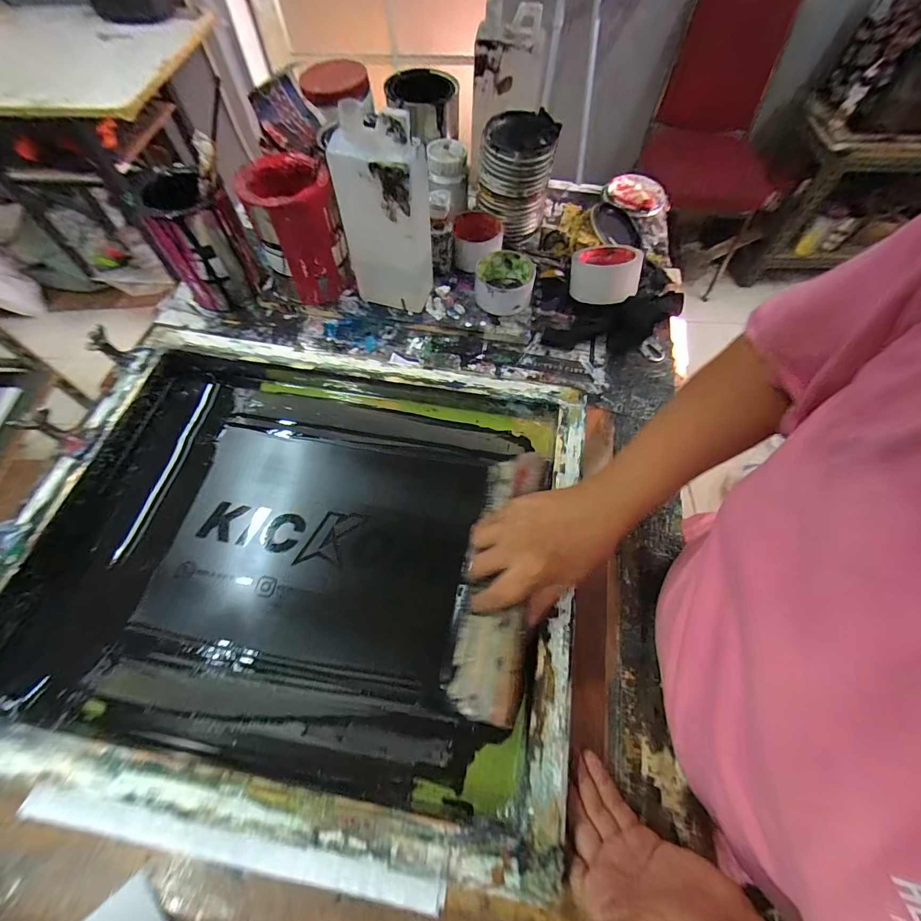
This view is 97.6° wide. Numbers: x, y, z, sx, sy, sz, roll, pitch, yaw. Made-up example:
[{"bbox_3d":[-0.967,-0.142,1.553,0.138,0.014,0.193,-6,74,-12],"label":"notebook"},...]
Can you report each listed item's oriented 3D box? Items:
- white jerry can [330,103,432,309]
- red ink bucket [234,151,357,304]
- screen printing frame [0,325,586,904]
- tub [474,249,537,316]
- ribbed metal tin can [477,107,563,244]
[{"bbox_3d":[-0.089,-0.293,0.503,0.098,0.230,0.068,16,64,7],"label":"white jerry can"},{"bbox_3d":[-0.217,-0.301,0.550,0.103,0.161,0.113,0,63,-1],"label":"red ink bucket"},{"bbox_3d":[-0.160,0.082,0.427,0.538,0.057,0.441,9,63,4],"label":"screen printing frame"},{"bbox_3d":[0.065,-0.258,0.590,0.081,0.050,0.100,12,64,5],"label":"tub"},{"bbox_3d":[0.081,-0.422,0.602,0.104,0.134,0.095,6,63,2],"label":"ribbed metal tin can"}]

